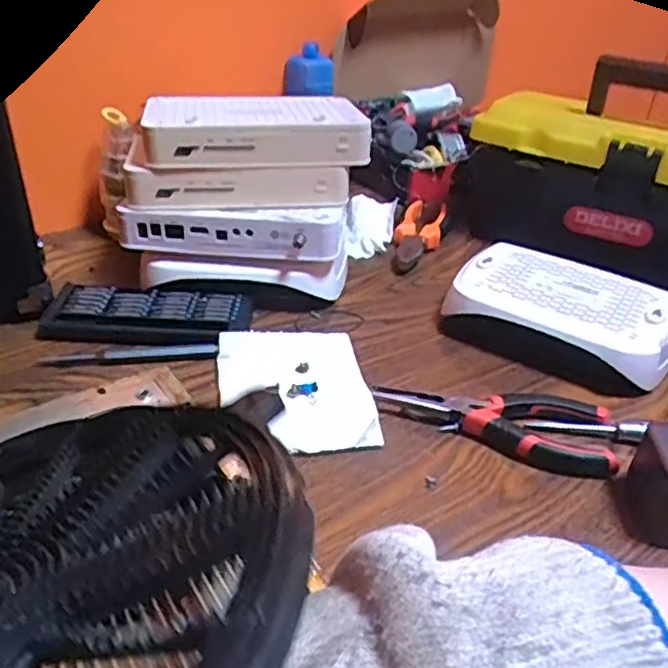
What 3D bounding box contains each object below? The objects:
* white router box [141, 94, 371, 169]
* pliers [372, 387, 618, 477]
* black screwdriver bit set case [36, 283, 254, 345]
[{"bbox_3d":[-0.066,-0.171,0.546,0.174,0.031,0.112,-4,35,-12],"label":"white router box"},{"bbox_3d":[0.109,0.055,0.448,0.153,0.017,0.056,14,35,15],"label":"pliers"},{"bbox_3d":[-0.146,-0.013,0.517,0.154,0.016,0.063,4,34,-1],"label":"black screwdriver bit set case"}]

